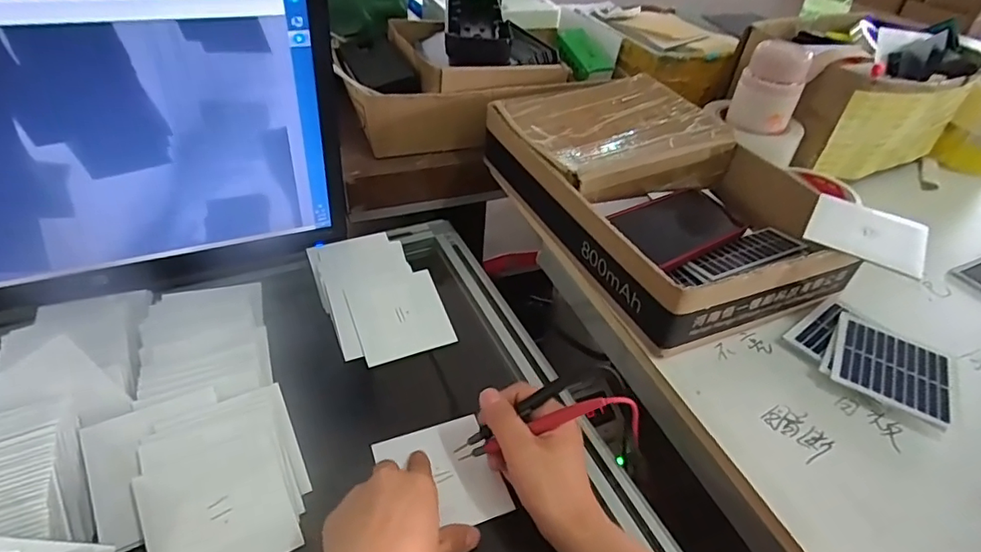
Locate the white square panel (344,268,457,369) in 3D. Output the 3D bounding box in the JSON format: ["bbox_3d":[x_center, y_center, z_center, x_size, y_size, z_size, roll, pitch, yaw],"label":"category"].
[{"bbox_3d":[-0.091,0.039,0.531,0.088,0.005,0.091,-15,57,-20],"label":"white square panel"}]

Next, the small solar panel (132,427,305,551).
[{"bbox_3d":[-0.189,0.164,0.370,0.090,0.004,0.090,-19,61,-24],"label":"small solar panel"}]

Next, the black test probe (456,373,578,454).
[{"bbox_3d":[0.018,0.104,0.398,0.112,0.007,0.011,-34,44,9],"label":"black test probe"}]

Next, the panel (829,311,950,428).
[{"bbox_3d":[0.330,0.073,0.437,0.081,0.007,0.092,26,45,24],"label":"panel"}]

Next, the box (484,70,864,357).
[{"bbox_3d":[0.167,-0.093,0.562,0.229,0.085,0.355,-13,44,-19],"label":"box"}]

